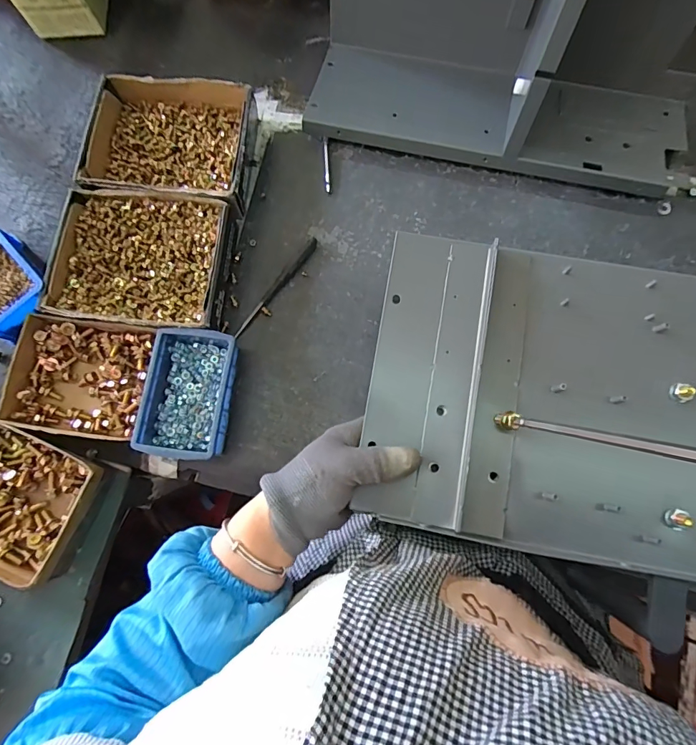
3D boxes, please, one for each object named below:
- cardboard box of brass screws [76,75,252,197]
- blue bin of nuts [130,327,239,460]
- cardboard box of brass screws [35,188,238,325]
[{"bbox_3d":[-0.242,-0.316,0.586,0.212,0.055,0.190,3,76,0],"label":"cardboard box of brass screws"},{"bbox_3d":[-0.185,0.025,0.499,0.098,0.047,0.149,8,78,2],"label":"blue bin of nuts"},{"bbox_3d":[-0.257,-0.140,0.536,0.213,0.049,0.176,7,76,1],"label":"cardboard box of brass screws"}]

